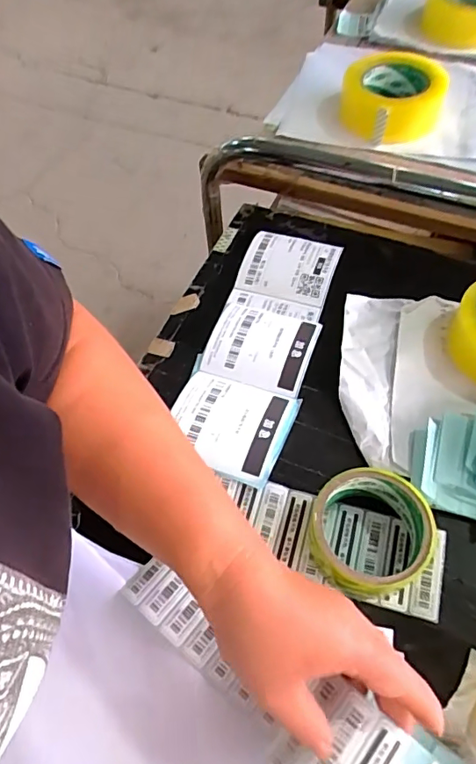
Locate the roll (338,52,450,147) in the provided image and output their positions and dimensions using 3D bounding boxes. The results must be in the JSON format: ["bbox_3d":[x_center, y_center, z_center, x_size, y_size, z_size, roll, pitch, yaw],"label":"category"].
[{"bbox_3d":[0.196,-0.363,0.665,0.128,0.057,0.125,-1,57,2],"label":"roll"}]

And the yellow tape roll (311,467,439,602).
[{"bbox_3d":[0.101,0.119,0.404,0.095,0.046,0.087,-2,59,3],"label":"yellow tape roll"}]

